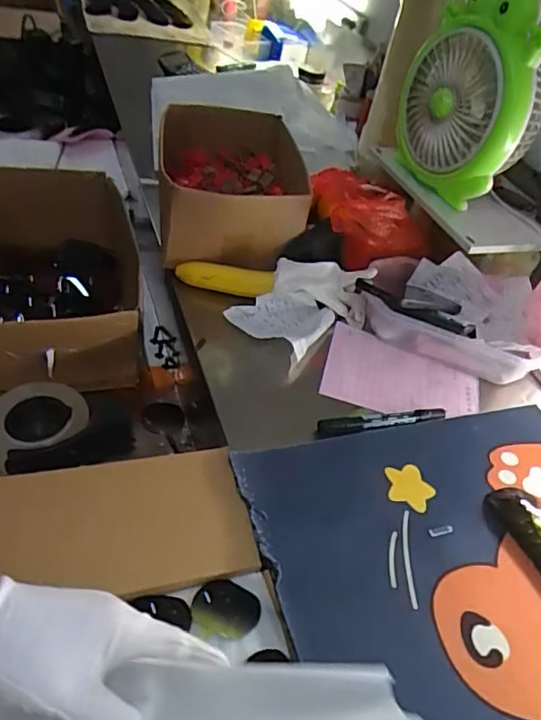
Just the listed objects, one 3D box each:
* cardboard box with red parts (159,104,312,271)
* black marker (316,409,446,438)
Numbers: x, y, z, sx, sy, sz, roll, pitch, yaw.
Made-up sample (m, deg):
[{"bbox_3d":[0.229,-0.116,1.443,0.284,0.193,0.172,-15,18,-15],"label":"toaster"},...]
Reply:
[{"bbox_3d":[-0.064,-0.299,0.937,0.245,0.122,0.355,3,43,-6],"label":"cardboard box with red parts"},{"bbox_3d":[0.136,0.074,0.666,0.168,0.011,0.023,-5,43,-14],"label":"black marker"}]

